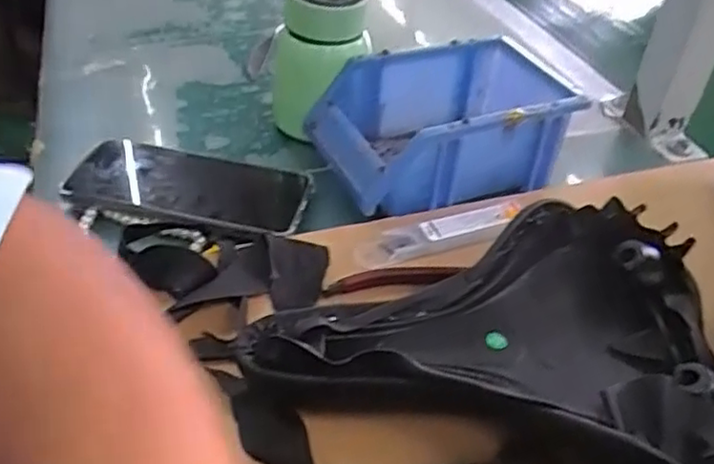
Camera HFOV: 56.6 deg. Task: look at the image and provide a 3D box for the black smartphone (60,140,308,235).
[{"bbox_3d":[-0.117,-0.036,0.465,0.159,0.015,0.084,10,36,5],"label":"black smartphone"}]

